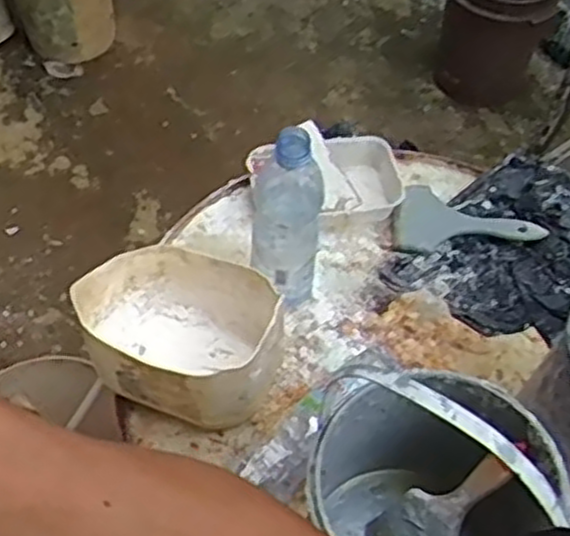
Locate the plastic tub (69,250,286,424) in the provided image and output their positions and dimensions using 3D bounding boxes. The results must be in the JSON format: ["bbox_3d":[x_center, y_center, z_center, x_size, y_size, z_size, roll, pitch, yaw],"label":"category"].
[{"bbox_3d":[-0.096,0.061,0.755,0.188,0.131,0.155,10,56,6],"label":"plastic tub"}]

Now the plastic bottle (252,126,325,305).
[{"bbox_3d":[0.002,-0.037,0.768,0.065,0.221,0.056,2,55,0],"label":"plastic bottle"}]

